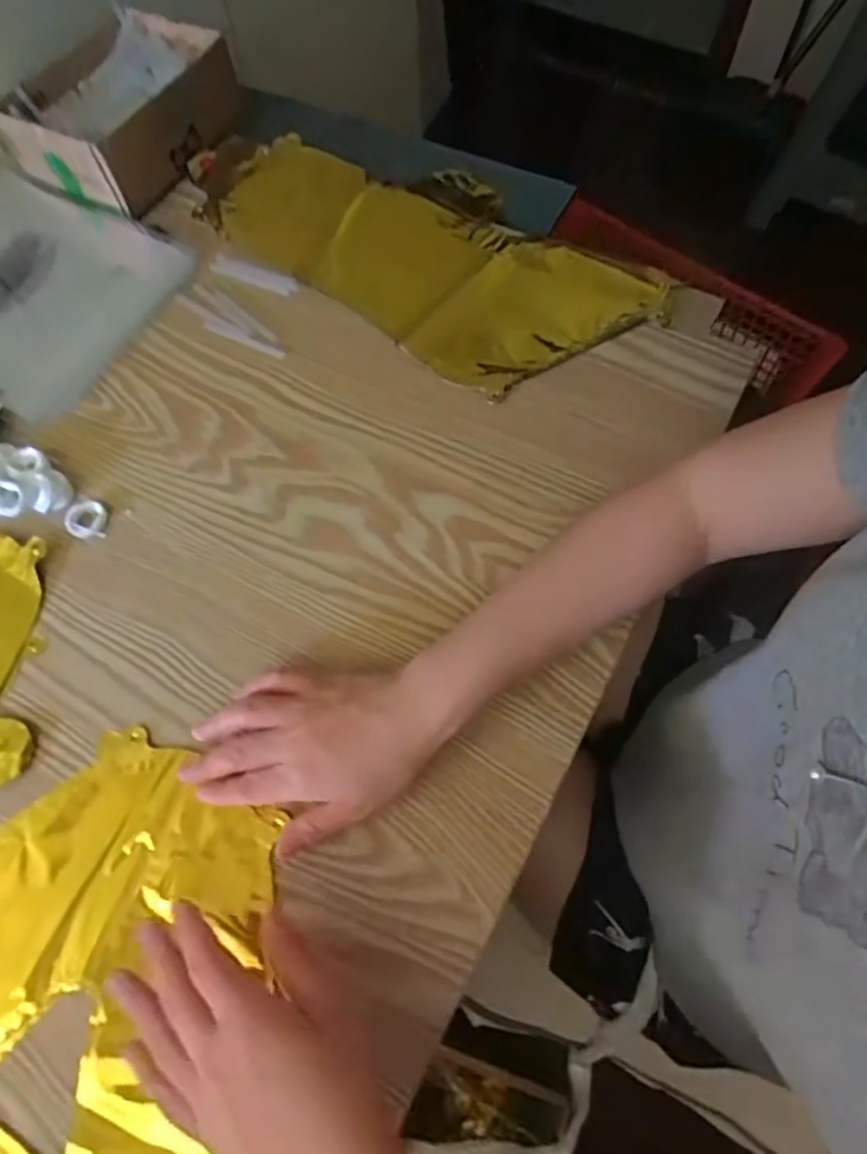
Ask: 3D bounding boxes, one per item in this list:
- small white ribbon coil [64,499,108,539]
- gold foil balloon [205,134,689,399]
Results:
[{"bbox_3d":[-0.248,-0.041,0.474,0.028,0.007,0.030,-1,65,1],"label":"small white ribbon coil"},{"bbox_3d":[-0.020,-0.290,0.584,0.402,0.048,0.194,38,71,18],"label":"gold foil balloon"}]

